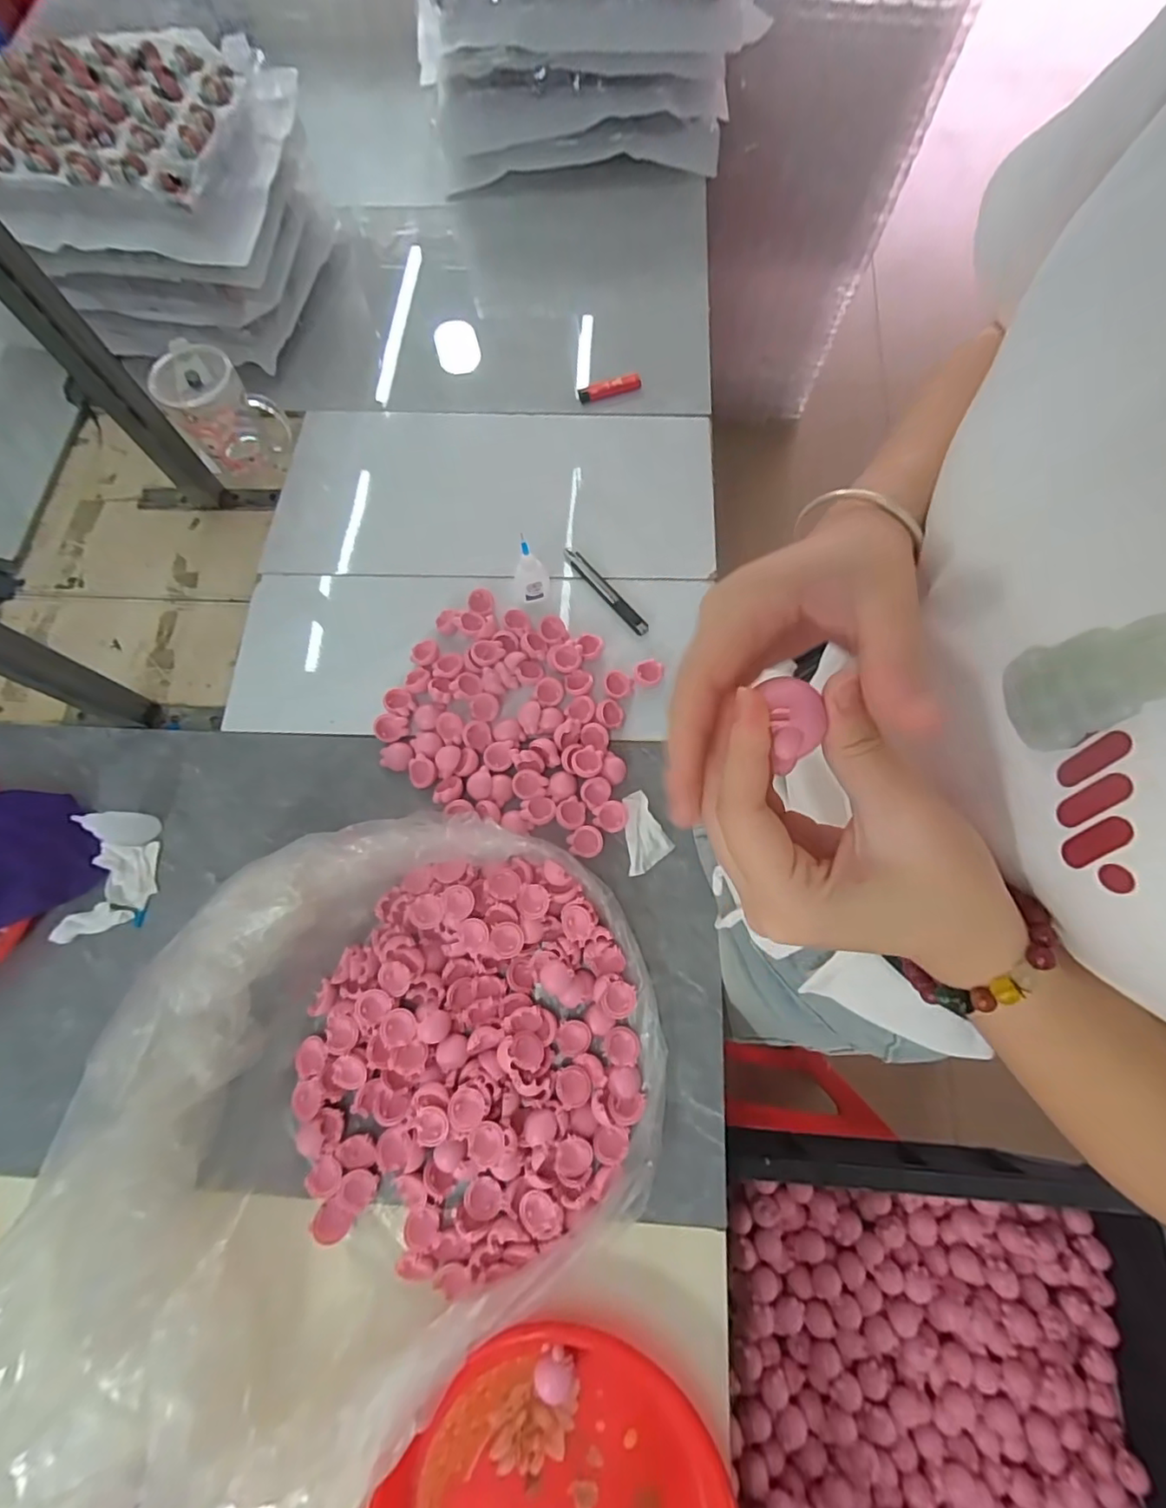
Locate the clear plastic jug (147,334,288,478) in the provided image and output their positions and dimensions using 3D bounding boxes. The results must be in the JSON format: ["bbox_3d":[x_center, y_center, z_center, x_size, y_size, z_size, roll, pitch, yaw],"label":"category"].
[{"bbox_3d":[-0.410,-0.390,0.645,0.100,0.117,0.079,-32,75,-8],"label":"clear plastic jug"}]

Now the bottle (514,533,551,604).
[{"bbox_3d":[-0.054,-0.190,0.577,0.035,0.085,0.024,-13,73,-3],"label":"bottle"}]

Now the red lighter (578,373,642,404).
[{"bbox_3d":[0.033,-0.457,0.702,0.081,0.018,0.016,-19,74,-4],"label":"red lighter"}]

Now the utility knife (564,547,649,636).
[{"bbox_3d":[0.024,-0.182,0.613,0.017,0.010,0.136,-38,76,-9],"label":"utility knife"}]

